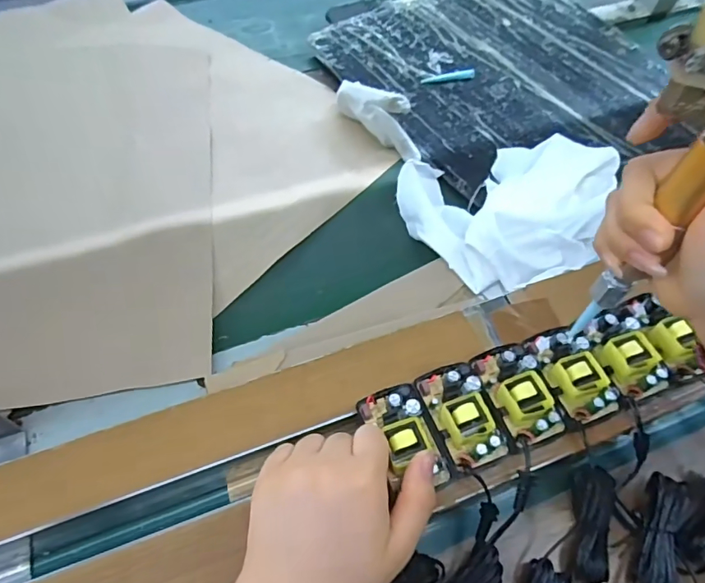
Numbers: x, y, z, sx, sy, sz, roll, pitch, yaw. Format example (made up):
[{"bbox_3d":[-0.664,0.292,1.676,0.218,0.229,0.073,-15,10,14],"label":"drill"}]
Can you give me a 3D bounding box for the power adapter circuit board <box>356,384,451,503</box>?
[{"bbox_3d":[0.032,0.090,0.306,0.039,0.021,0.064,-18,57,-13],"label":"power adapter circuit board"}]

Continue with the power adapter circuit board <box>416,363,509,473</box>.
[{"bbox_3d":[0.072,0.080,0.319,0.040,0.028,0.065,-14,53,-16],"label":"power adapter circuit board"}]

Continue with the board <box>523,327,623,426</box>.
[{"bbox_3d":[0.153,0.054,0.335,0.039,0.028,0.064,-15,54,-17],"label":"board"}]

